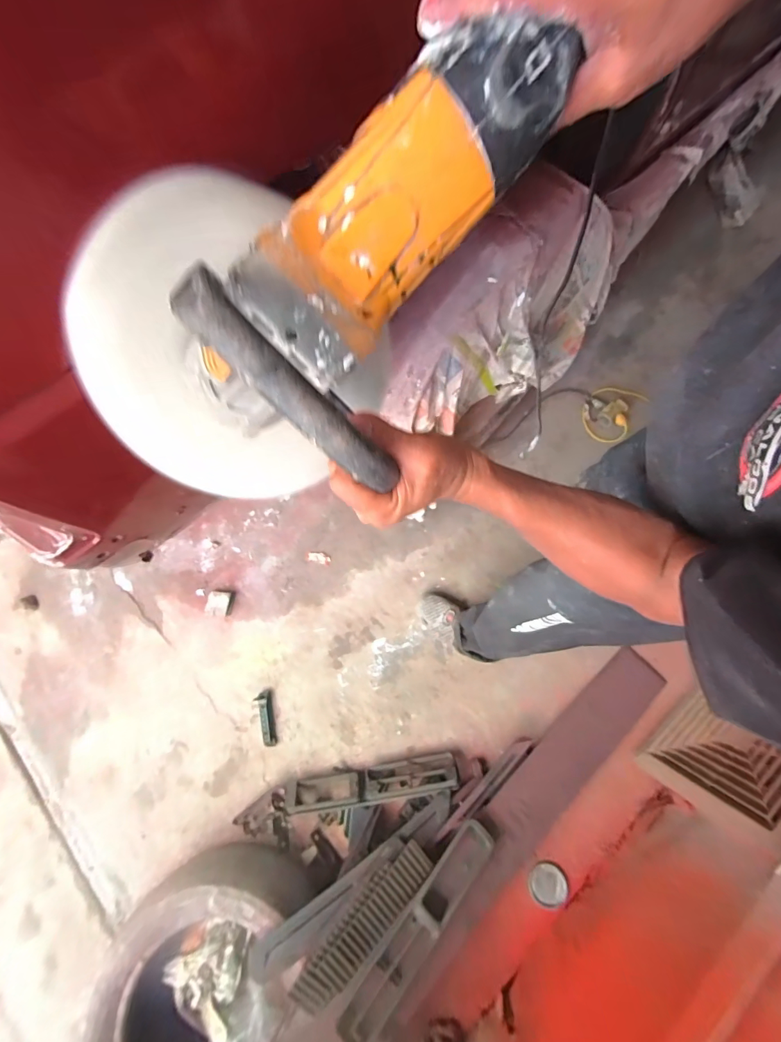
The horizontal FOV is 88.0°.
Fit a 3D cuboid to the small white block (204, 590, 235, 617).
[{"bbox_3d":[-0.530,0.253,1.256,0.074,0.021,0.077,7,73,4],"label":"small white block"}]

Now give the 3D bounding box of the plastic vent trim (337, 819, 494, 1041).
[{"bbox_3d":[0.077,0.898,0.898,0.103,0.061,0.460,43,64,13],"label":"plastic vent trim"}]

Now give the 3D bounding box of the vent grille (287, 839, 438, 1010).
[{"bbox_3d":[-0.052,0.882,0.894,0.351,0.026,0.092,-35,74,-26],"label":"vent grille"}]

